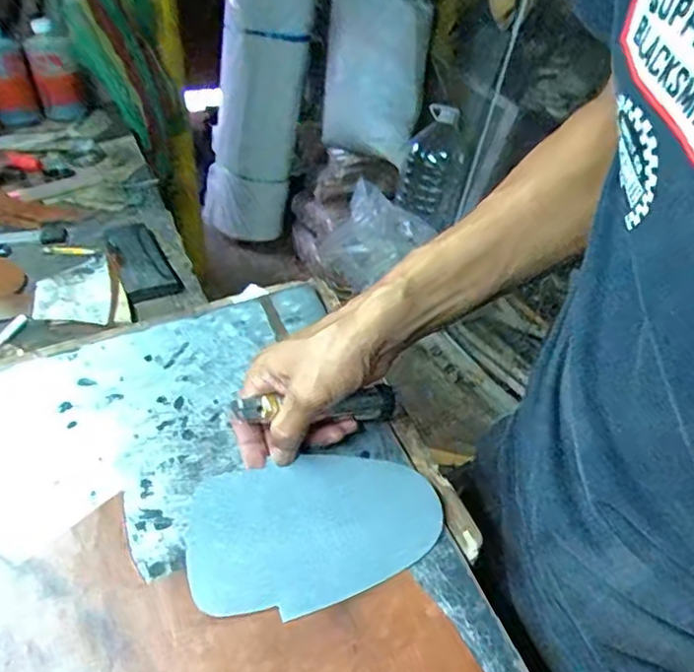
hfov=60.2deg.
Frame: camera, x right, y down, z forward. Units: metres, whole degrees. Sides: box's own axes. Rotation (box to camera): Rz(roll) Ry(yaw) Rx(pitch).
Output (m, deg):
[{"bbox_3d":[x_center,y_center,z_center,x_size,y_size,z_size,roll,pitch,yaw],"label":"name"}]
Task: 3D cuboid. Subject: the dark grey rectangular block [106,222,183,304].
[{"bbox_3d":[-0.233,-0.087,0.671,0.055,0.015,0.147,-21,45,-21],"label":"dark grey rectangular block"}]

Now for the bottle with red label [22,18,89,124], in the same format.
[{"bbox_3d":[-0.489,-0.443,1.000,0.073,0.145,0.070,-18,45,-25],"label":"bottle with red label"}]

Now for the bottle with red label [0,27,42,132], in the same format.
[{"bbox_3d":[-0.556,-0.428,0.975,0.069,0.138,0.055,-18,45,-25],"label":"bottle with red label"}]

